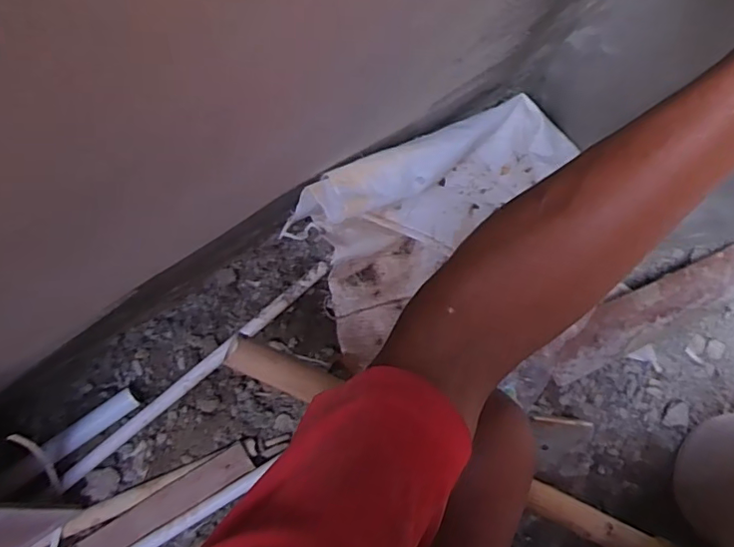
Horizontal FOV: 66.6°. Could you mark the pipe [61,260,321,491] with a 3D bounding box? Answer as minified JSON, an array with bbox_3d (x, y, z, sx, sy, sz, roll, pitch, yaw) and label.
[{"bbox_3d":[-0.200,0.113,0.671,0.381,0.025,0.022,-40,93,-8],"label":"pipe"}]

